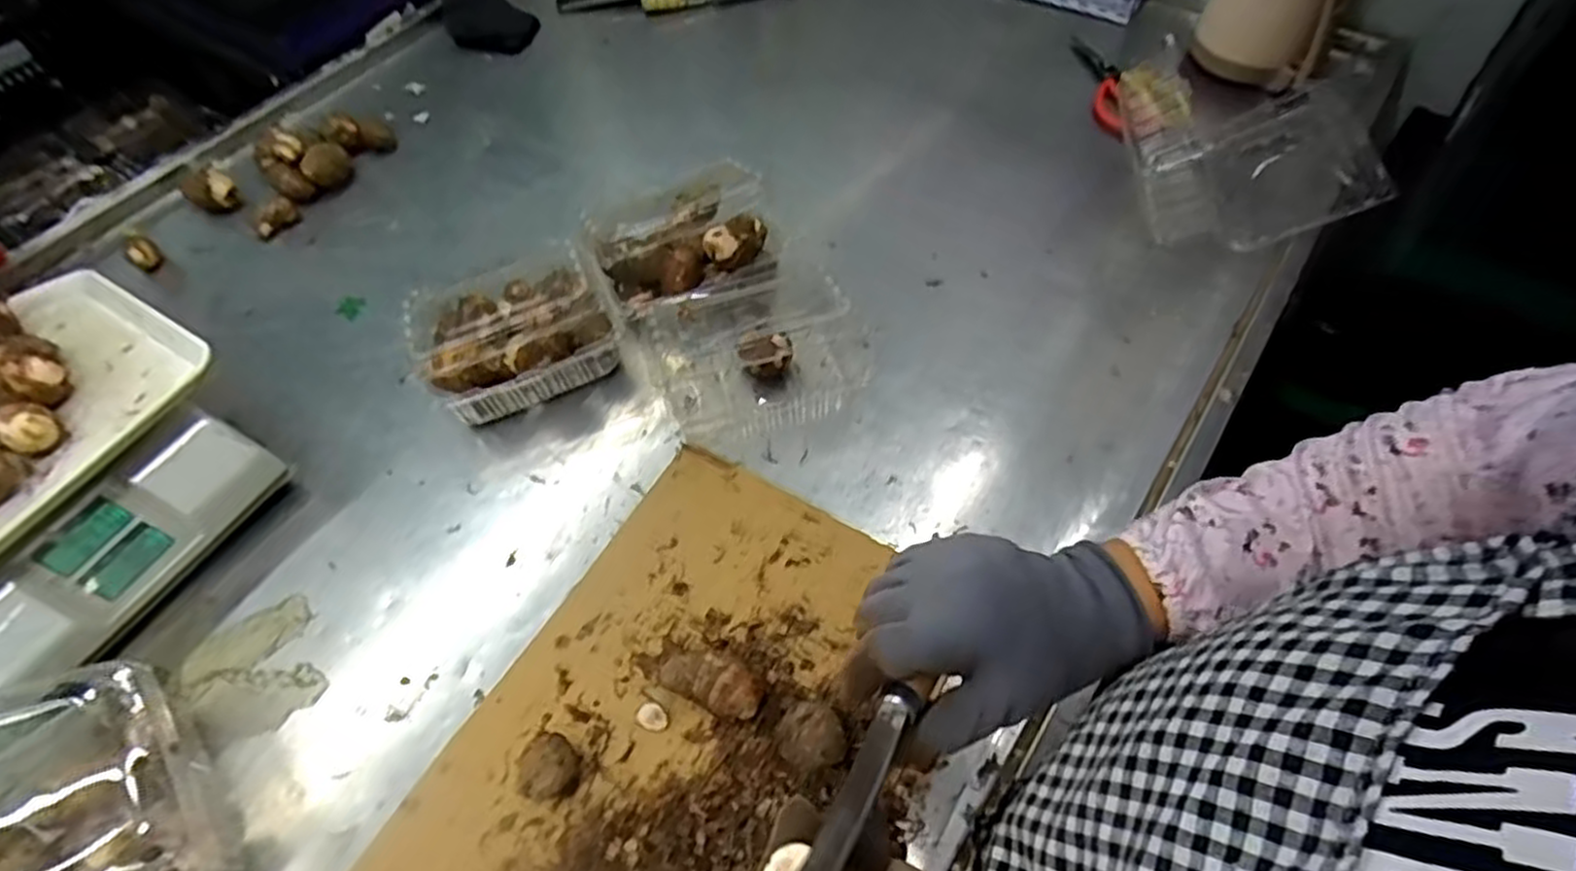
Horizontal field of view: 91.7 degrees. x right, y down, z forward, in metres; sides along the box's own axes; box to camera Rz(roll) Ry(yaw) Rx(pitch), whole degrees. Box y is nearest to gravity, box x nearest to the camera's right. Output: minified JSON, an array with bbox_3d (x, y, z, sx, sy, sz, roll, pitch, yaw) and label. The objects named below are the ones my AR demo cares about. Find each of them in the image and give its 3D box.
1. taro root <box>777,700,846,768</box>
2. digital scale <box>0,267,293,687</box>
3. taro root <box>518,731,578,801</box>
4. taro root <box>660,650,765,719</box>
[{"bbox_3d":[0.014,0.191,0.483,0.037,0.048,0.040,-2,57,3],"label":"taro root"},{"bbox_3d":[-0.550,0.046,0.572,0.204,0.123,0.285,21,61,17],"label":"digital scale"},{"bbox_3d":[-0.150,0.211,0.482,0.037,0.029,0.035,-2,57,3],"label":"taro root"},{"bbox_3d":[-0.049,0.166,0.513,0.067,0.027,0.032,23,61,18],"label":"taro root"}]

